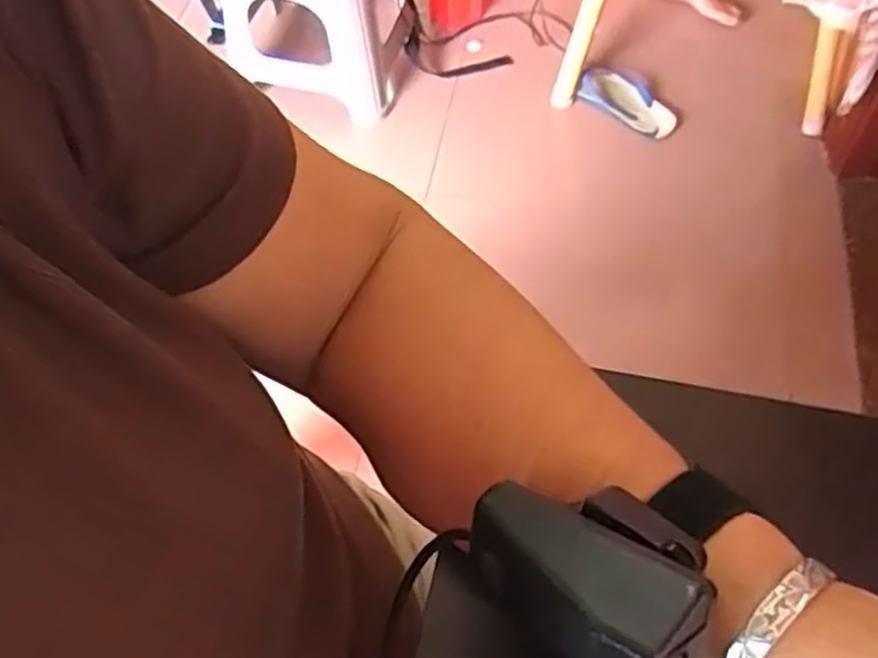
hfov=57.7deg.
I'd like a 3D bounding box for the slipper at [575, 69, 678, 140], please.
[{"bbox_3d":[0.349,-0.418,1.463,0.193,0.053,0.077,32,65,19],"label":"slipper"}]

